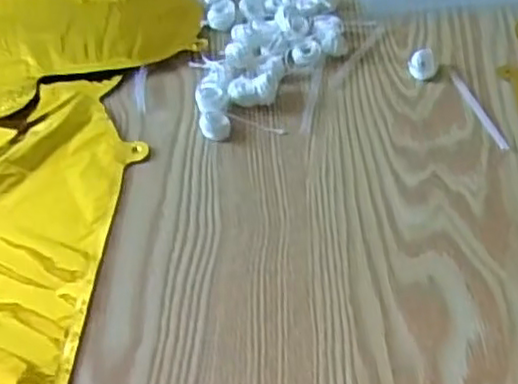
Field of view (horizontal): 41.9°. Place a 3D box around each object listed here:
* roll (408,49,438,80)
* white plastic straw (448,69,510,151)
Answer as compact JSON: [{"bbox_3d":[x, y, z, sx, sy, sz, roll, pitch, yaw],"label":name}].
[{"bbox_3d":[0.117,-0.091,0.481,0.019,0.012,0.019,0,49,0],"label":"roll"},{"bbox_3d":[0.149,-0.058,0.458,0.008,0.004,0.078,-11,50,-9],"label":"white plastic straw"}]

